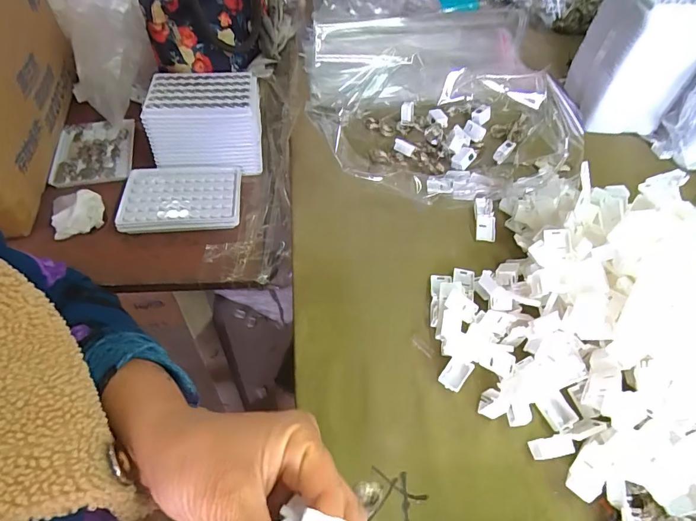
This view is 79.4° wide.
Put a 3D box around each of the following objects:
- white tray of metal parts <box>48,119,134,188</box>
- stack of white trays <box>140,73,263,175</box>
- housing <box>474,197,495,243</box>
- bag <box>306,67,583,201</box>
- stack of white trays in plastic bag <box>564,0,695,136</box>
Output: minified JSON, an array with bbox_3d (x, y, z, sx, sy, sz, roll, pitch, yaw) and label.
[{"bbox_3d":[-0.329,-0.142,0.543,0.091,0.015,0.125,-11,52,-12],"label":"white tray of metal parts"},{"bbox_3d":[-0.174,-0.172,0.524,0.131,0.081,0.096,-1,49,-3],"label":"stack of white trays"},{"bbox_3d":[0.145,-0.044,0.444,0.022,0.009,0.053,5,64,5],"label":"housing"},{"bbox_3d":[0.100,-0.168,0.478,0.281,0.106,0.239,4,49,2],"label":"bag"},{"bbox_3d":[0.374,-0.264,0.543,0.099,0.156,0.114,4,51,0],"label":"stack of white trays in plastic bag"}]

